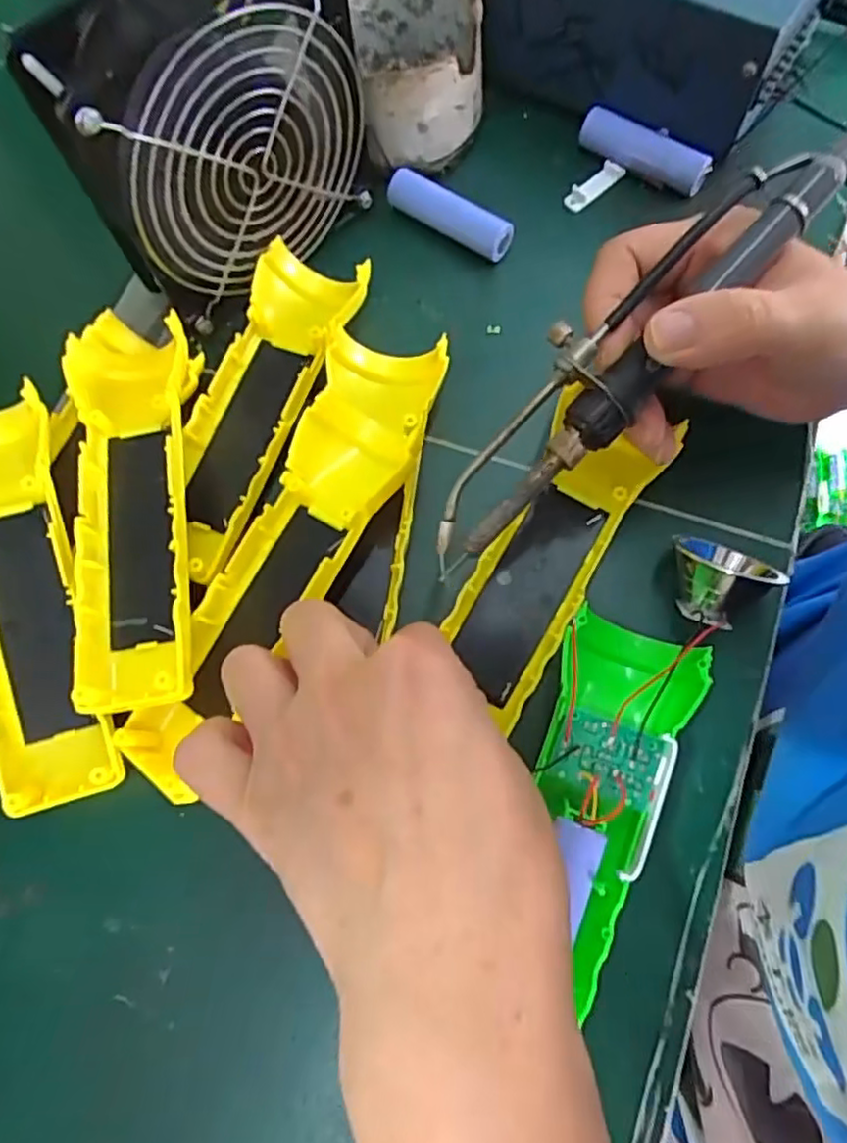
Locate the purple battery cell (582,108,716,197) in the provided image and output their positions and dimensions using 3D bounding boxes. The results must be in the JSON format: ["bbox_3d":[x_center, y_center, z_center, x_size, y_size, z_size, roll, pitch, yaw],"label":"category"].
[{"bbox_3d":[0.110,-0.211,0.330,0.067,0.016,0.015,28,76,13],"label":"purple battery cell"}]

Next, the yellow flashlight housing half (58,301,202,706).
[{"bbox_3d":[-0.116,-0.031,0.271,0.048,0.029,0.174,-10,71,2],"label":"yellow flashlight housing half"}]

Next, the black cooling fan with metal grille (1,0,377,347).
[{"bbox_3d":[-0.082,-0.178,0.276,0.124,0.115,0.046,-40,74,-10],"label":"black cooling fan with metal grille"}]

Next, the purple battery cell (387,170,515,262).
[{"bbox_3d":[0.013,-0.177,0.327,0.068,0.016,0.015,32,77,14],"label":"purple battery cell"}]

